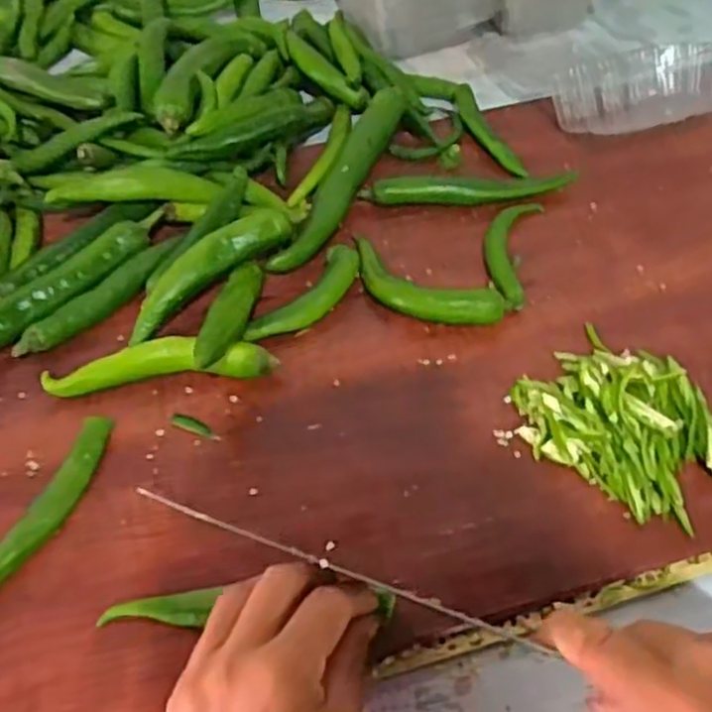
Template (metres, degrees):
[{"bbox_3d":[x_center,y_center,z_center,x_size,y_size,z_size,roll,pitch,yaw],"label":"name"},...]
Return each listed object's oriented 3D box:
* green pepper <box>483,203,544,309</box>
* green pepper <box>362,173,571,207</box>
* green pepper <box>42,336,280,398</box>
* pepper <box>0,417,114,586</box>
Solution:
[{"bbox_3d":[0.102,-0.071,0.502,0.033,0.010,0.095,12,53,11],"label":"green pepper"},{"bbox_3d":[0.081,-0.118,0.537,0.154,0.017,0.021,-6,52,-3],"label":"green pepper"},{"bbox_3d":[-0.116,0.003,0.448,0.133,0.019,0.027,-6,52,-2],"label":"green pepper"},{"bbox_3d":[-0.165,0.087,0.389,0.022,0.008,0.132,17,54,16],"label":"pepper"}]

